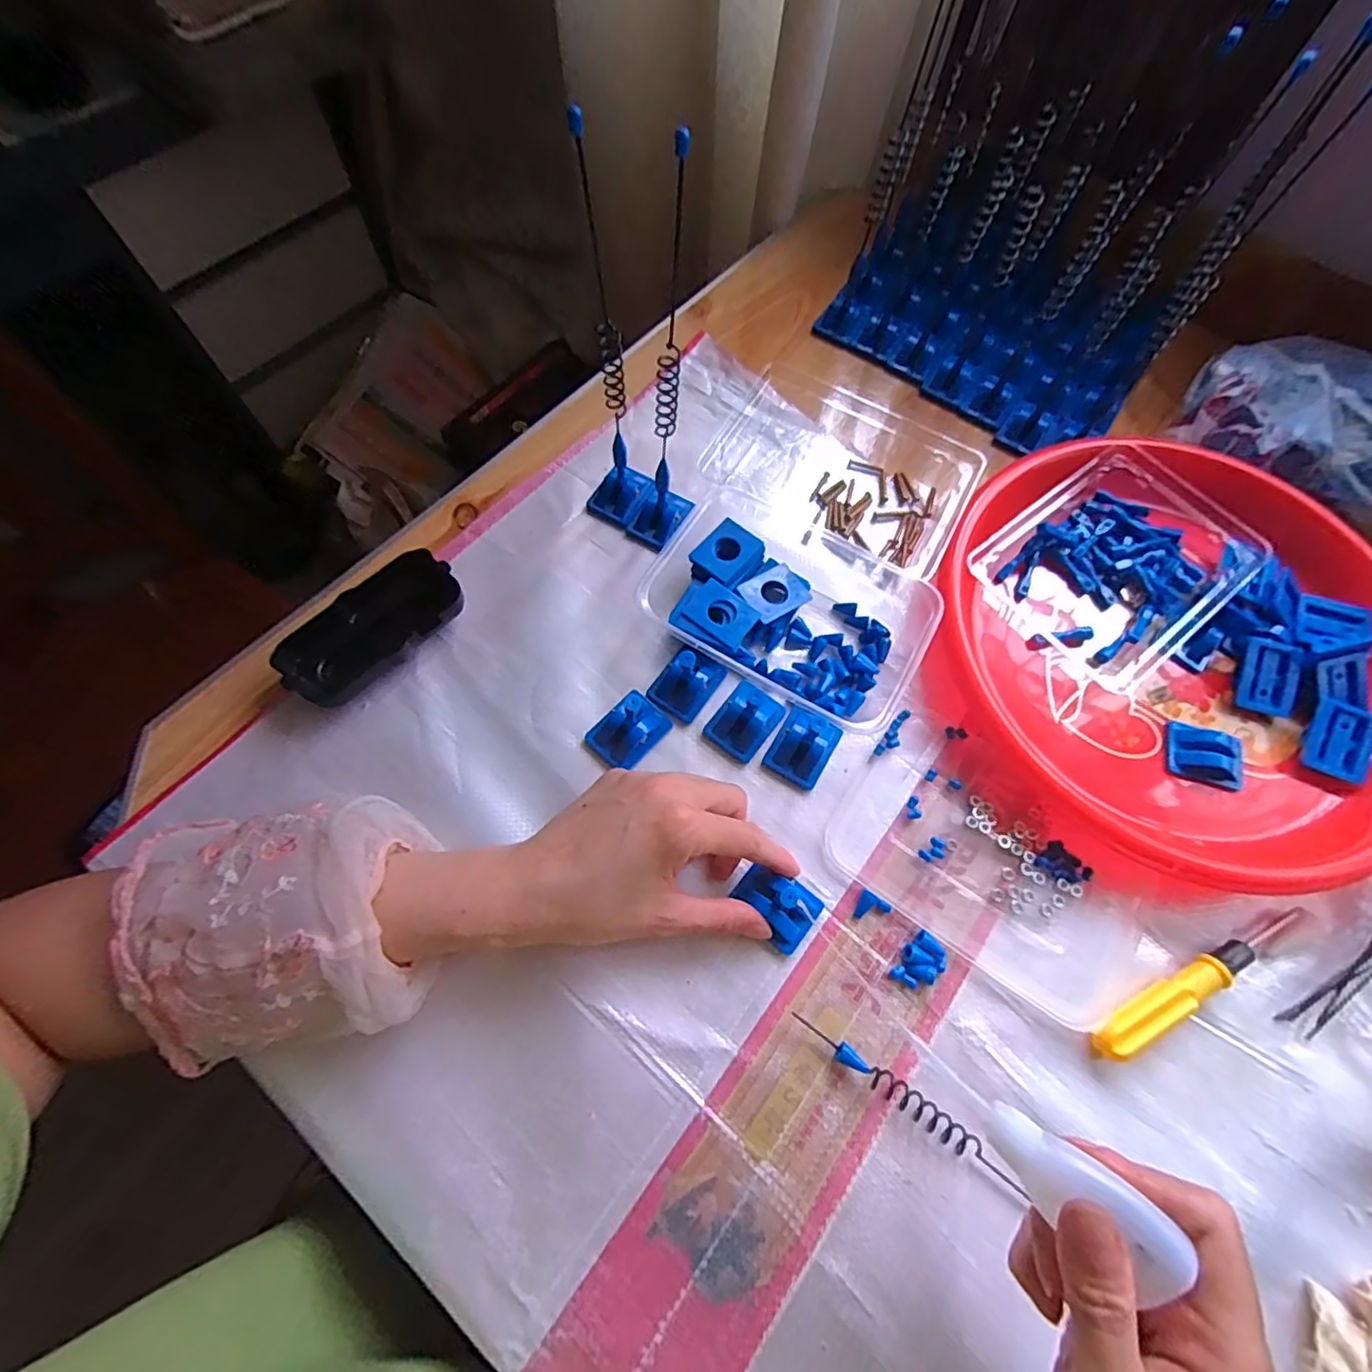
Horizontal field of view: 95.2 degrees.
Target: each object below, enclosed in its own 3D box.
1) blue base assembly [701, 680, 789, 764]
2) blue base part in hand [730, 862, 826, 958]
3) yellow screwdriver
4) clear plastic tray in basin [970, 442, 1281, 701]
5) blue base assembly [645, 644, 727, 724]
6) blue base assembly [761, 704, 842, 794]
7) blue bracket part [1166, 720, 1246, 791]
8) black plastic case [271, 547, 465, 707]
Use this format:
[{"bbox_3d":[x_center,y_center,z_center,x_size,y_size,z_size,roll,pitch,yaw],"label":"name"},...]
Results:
[{"bbox_3d":[0.037,0.019,0.377,0.034,0.015,0.045,35,70,11],"label":"blue base assembly"},{"bbox_3d":[0.049,0.117,0.337,0.044,0.014,0.033,38,70,12],"label":"blue base part in hand"},{"bbox_3d":[0.271,0.153,0.329,0.141,0.016,0.020,-26,71,-13],"label":"yellow screwdriver"},{"bbox_3d":[0.284,-0.080,0.416,0.151,0.033,0.128,-40,75,-17],"label":"clear plastic tray in basin"},{"bbox_3d":[0.001,-0.008,0.375,0.033,0.039,0.044,34,70,11],"label":"blue base assembly"},{"bbox_3d":[0.071,0.035,0.371,0.034,0.018,0.041,30,69,9],"label":"blue base assembly"},{"bbox_3d":[0.314,0.042,0.375,0.043,0.014,0.033,21,68,6],"label":"blue bracket part"},{"bbox_3d":[-0.188,-0.034,0.379,0.054,0.029,0.108,41,71,13],"label":"black plastic case"}]

